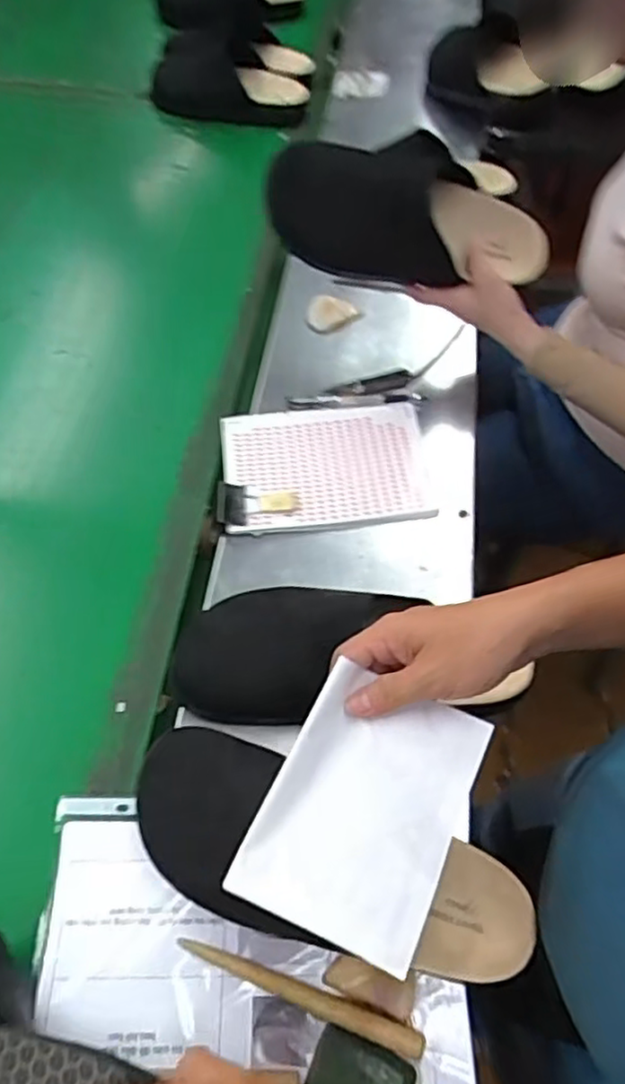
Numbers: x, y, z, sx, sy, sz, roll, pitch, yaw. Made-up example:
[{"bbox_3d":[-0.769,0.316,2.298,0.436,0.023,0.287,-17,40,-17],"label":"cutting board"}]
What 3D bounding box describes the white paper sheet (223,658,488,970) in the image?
[{"bbox_3d":[0.031,0.158,0.400,0.109,0.012,0.146,26,78,8],"label":"white paper sheet"}]

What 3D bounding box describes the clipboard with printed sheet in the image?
[{"bbox_3d":[0.011,-0.083,0.708,0.212,0.014,0.157,-4,58,-3],"label":"clipboard with printed sheet"}]

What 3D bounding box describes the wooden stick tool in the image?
[{"bbox_3d":[-0.011,0.311,0.465,0.174,0.018,0.015,17,60,10],"label":"wooden stick tool"}]

